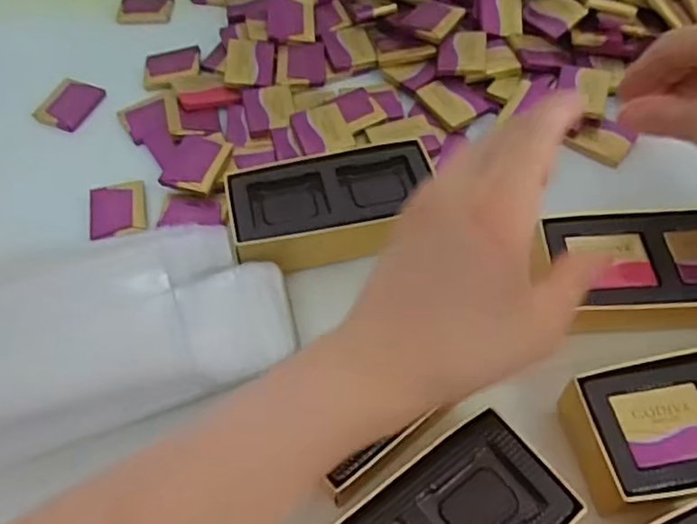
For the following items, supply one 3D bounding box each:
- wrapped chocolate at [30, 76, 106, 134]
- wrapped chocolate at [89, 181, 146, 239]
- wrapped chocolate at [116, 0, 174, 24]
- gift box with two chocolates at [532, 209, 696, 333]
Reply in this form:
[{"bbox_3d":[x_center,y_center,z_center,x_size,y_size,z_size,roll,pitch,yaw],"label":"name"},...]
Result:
[{"bbox_3d":[-0.189,-0.108,0.432,0.035,0.005,0.044,19,59,14],"label":"wrapped chocolate"},{"bbox_3d":[-0.136,-0.031,0.373,0.032,0.004,0.040,-13,55,-5],"label":"wrapped chocolate"},{"bbox_3d":[-0.156,-0.198,0.491,0.040,0.007,0.034,2,56,3],"label":"wrapped chocolate"},{"bbox_3d":[0.157,0.004,0.328,0.116,0.031,0.054,-3,55,1],"label":"gift box with two chocolates"}]

